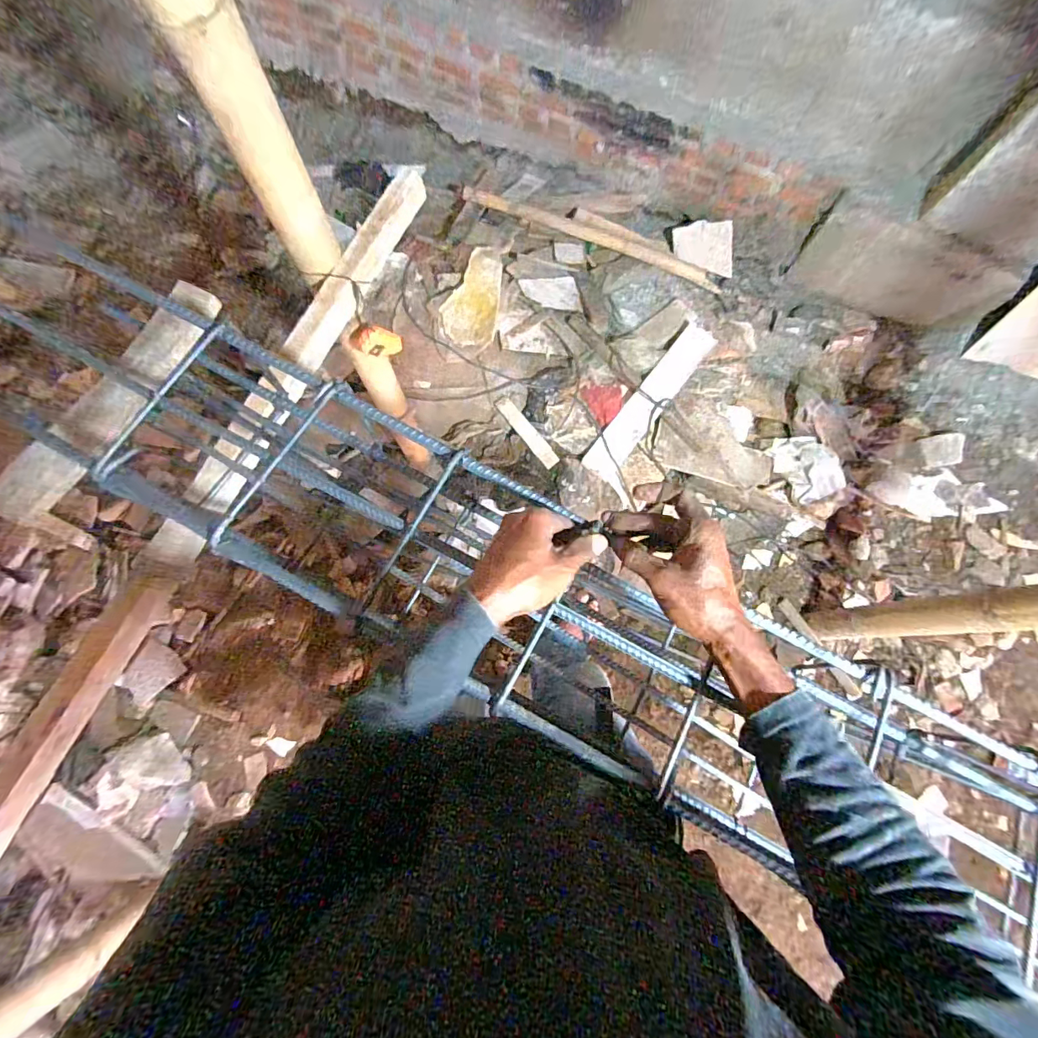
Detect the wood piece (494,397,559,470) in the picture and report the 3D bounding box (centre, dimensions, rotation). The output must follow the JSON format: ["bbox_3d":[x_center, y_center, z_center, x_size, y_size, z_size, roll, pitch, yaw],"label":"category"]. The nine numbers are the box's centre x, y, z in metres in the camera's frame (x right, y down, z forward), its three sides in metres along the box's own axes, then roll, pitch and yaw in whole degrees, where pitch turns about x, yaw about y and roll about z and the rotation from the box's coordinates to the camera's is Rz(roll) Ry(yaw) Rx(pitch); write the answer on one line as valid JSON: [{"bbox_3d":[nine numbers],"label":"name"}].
[{"bbox_3d":[0.024,-0.269,1.450,0.047,0.018,0.268,-38,80,-10],"label":"wood piece"}]

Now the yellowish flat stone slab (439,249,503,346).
[{"bbox_3d":[-0.142,-0.706,1.469,0.169,0.034,0.334,5,76,-1],"label":"yellowish flat stone slab"}]

